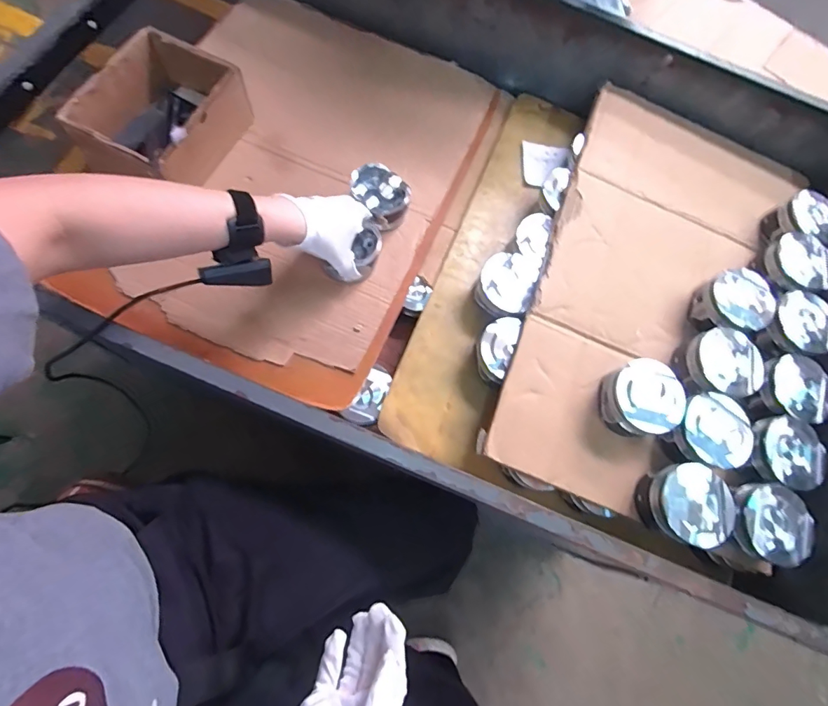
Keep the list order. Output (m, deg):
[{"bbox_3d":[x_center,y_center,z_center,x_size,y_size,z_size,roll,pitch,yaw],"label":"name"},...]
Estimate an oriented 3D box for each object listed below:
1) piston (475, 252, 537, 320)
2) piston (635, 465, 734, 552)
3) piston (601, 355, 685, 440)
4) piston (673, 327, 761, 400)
[{"bbox_3d":[0.127,-0.093,0.632,0.079,0.052,0.087,25,71,3],"label":"piston"},{"bbox_3d":[0.306,0.169,0.503,0.086,0.039,0.093,2,71,-6],"label":"piston"},{"bbox_3d":[0.275,0.056,0.539,0.083,0.048,0.084,2,71,-6],"label":"piston"},{"bbox_3d":[0.383,0.015,0.566,0.083,0.050,0.085,2,71,-6],"label":"piston"}]

